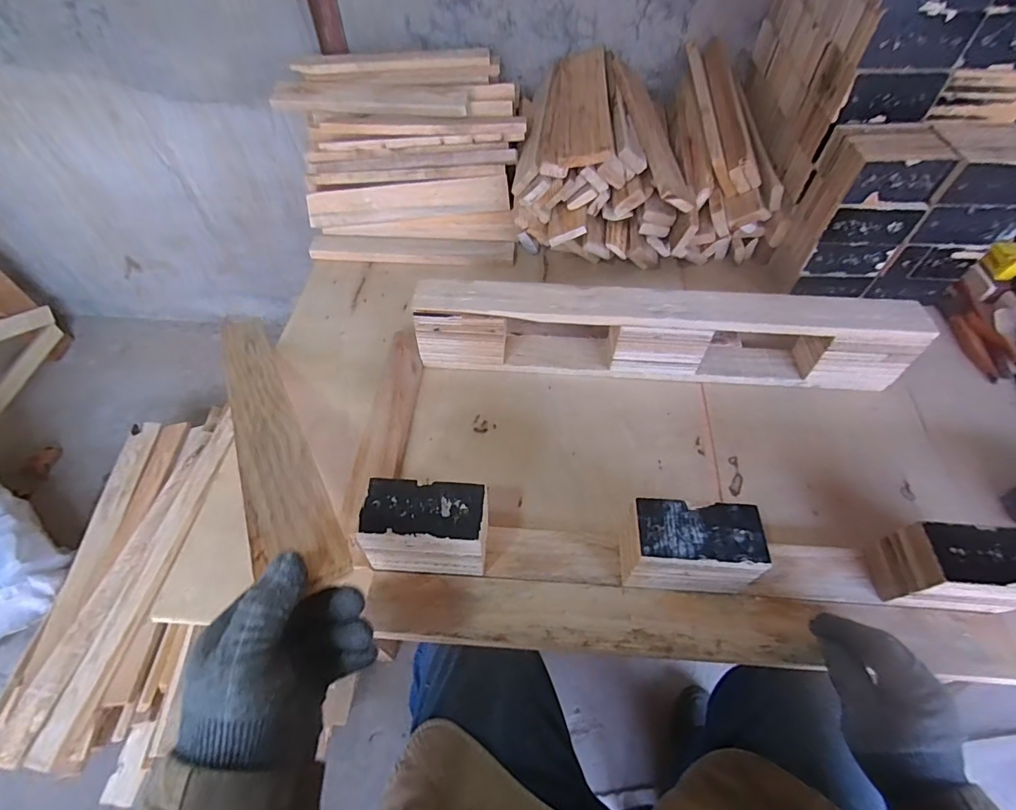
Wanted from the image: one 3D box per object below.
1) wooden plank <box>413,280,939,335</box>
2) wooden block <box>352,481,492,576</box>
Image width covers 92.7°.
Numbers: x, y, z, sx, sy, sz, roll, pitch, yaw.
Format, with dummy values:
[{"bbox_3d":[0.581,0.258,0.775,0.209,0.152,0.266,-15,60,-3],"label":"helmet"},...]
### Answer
[{"bbox_3d":[0.198,-0.124,0.613,0.627,0.022,0.063,4,54,3],"label":"wooden plank"},{"bbox_3d":[-0.081,0.132,0.502,0.125,0.108,0.068,3,54,2],"label":"wooden block"}]

